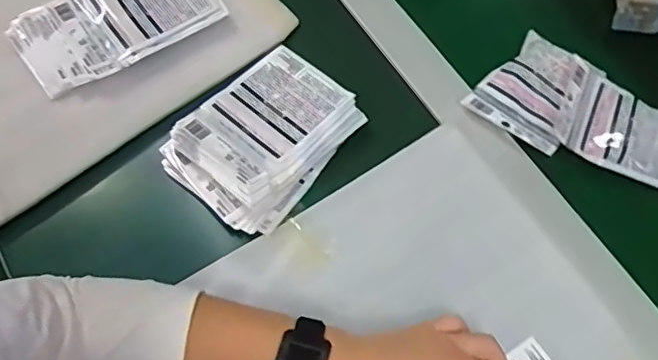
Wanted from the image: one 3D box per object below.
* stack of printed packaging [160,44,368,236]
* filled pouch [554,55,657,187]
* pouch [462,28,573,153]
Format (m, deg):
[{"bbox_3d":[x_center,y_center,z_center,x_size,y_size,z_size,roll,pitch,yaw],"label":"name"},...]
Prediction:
[{"bbox_3d":[-0.058,-0.045,0.513,0.121,0.031,0.166,35,69,14],"label":"stack of printed packaging"},{"bbox_3d":[0.282,-0.056,0.542,0.119,0.025,0.094,20,66,8],"label":"filled pouch"},{"bbox_3d":[0.206,-0.092,0.556,0.092,0.021,0.121,37,70,15],"label":"pouch"}]

